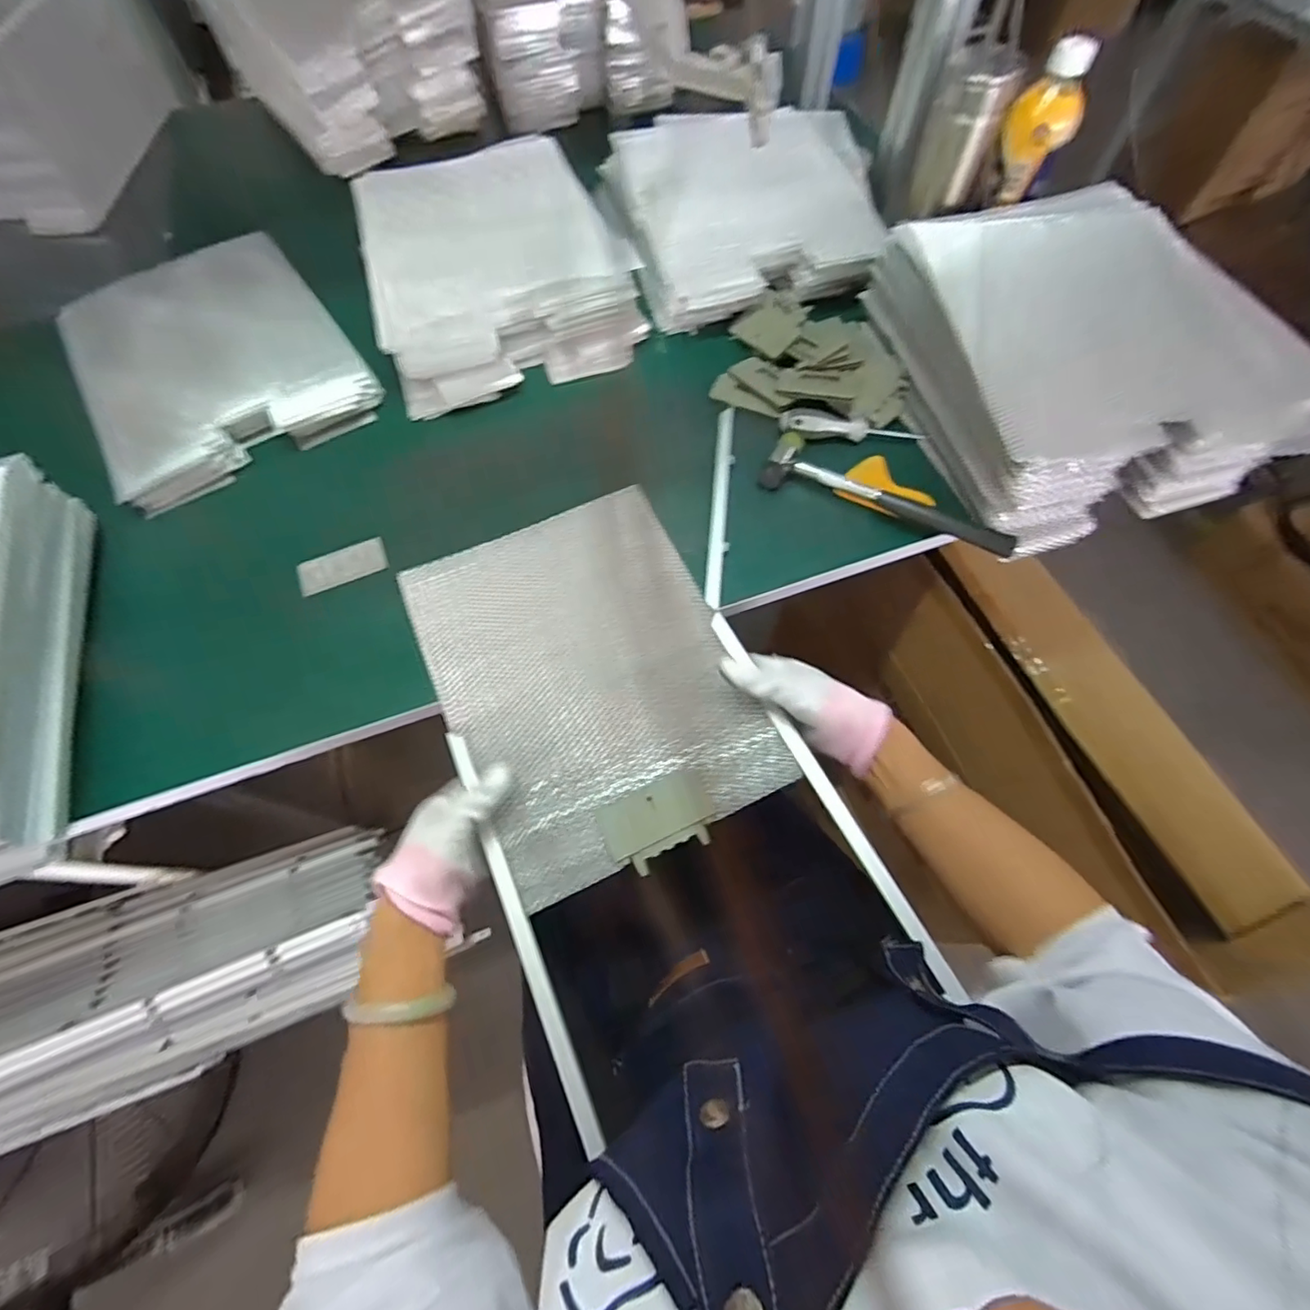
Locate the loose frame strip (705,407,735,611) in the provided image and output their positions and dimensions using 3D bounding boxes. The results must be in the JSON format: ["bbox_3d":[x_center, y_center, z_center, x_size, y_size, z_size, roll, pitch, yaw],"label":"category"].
[{"bbox_3d":[0.067,-0.153,0.569,0.017,0.009,0.240,4,64,4],"label":"loose frame strip"}]

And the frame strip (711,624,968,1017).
[{"bbox_3d":[0.126,0.094,0.440,0.014,0.007,0.323,-24,63,-10],"label":"frame strip"}]

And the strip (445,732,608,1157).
[{"bbox_3d":[-0.100,0.186,0.413,0.013,0.005,0.297,-24,65,-10],"label":"strip"}]

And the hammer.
[{"bbox_3d":[0.232,-0.161,0.569,0.243,0.023,0.061,21,67,12],"label":"hammer"}]

